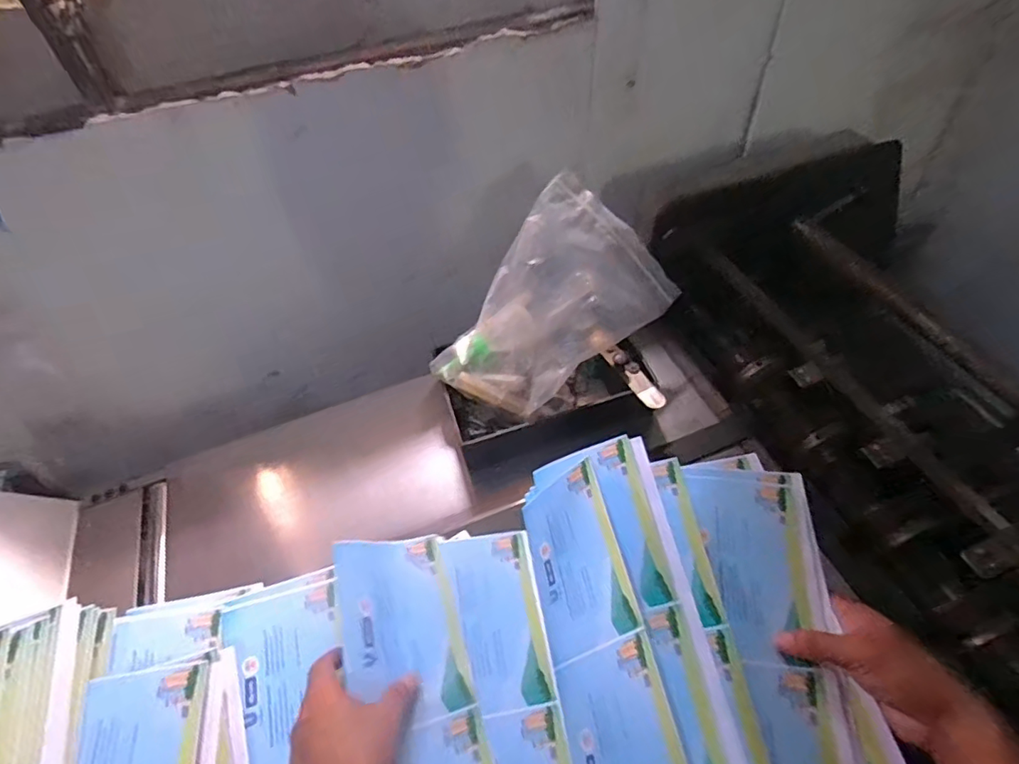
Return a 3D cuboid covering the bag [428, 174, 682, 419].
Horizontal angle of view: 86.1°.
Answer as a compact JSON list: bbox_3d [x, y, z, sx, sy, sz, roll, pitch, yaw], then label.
[{"bbox_3d":[0.046,-0.094,0.597,0.267,0.130,0.139,-34,56,-21],"label":"bag"}]

